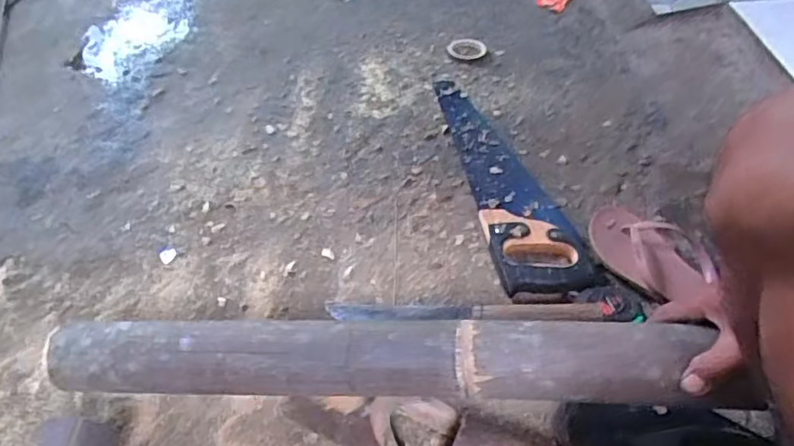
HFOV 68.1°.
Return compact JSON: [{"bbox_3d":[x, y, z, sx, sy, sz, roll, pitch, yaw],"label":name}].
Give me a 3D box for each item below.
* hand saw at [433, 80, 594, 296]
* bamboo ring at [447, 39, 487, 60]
[{"bbox_3d":[0.157,-0.080,0.853,0.119,0.033,0.451,-7,48,-5],"label":"hand saw"},{"bbox_3d":[0.128,-0.322,1.078,0.069,0.015,0.069,0,48,0],"label":"bamboo ring"}]

